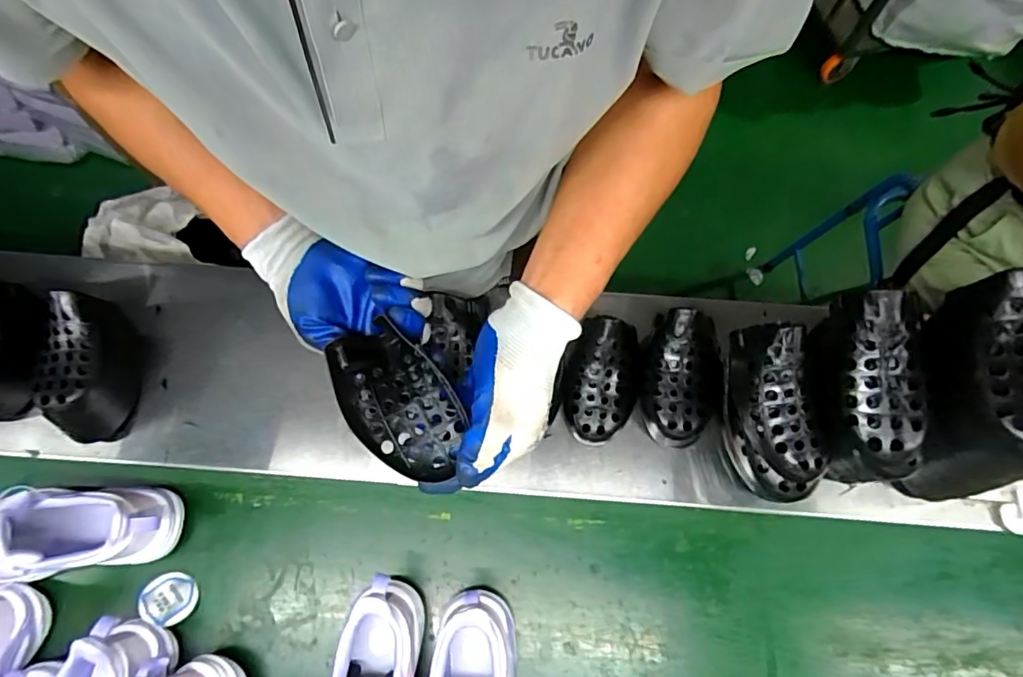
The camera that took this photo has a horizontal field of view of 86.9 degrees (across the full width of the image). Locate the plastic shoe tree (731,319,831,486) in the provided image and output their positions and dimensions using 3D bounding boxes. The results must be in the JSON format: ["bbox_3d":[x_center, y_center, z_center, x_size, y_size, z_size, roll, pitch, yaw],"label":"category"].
[{"bbox_3d":[0.242,0.059,0.479,0.067,0.059,0.145,-12,83,-5],"label":"plastic shoe tree"}]

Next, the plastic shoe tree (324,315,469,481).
[{"bbox_3d":[-0.088,0.047,0.419,0.076,0.044,0.128,-34,71,-13],"label":"plastic shoe tree"}]

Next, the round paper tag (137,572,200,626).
[{"bbox_3d":[-0.343,0.260,0.540,0.050,0.004,0.048,20,50,-26],"label":"round paper tag"}]

